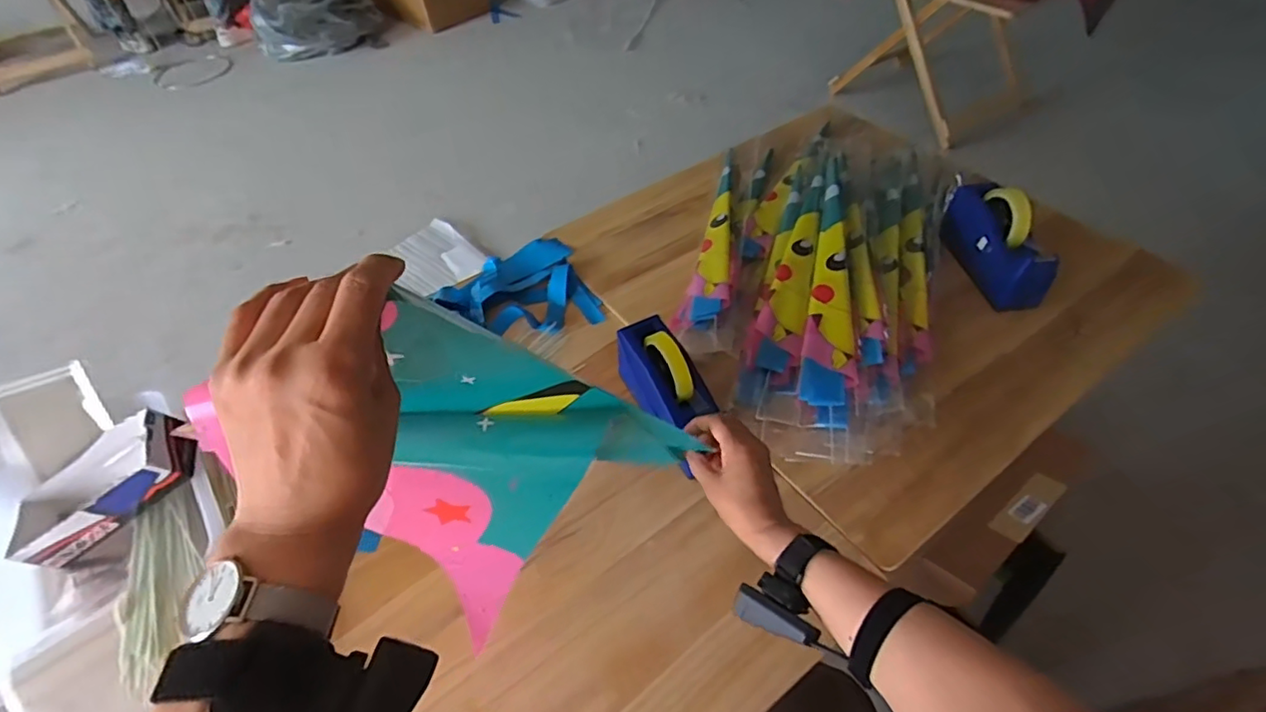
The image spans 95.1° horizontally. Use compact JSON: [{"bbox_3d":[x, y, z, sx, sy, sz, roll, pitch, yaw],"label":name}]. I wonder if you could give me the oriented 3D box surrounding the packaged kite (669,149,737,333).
[{"bbox_3d":[0.147,-0.229,1.020,0.082,0.028,0.496,7,51,9],"label":"packaged kite"}]

